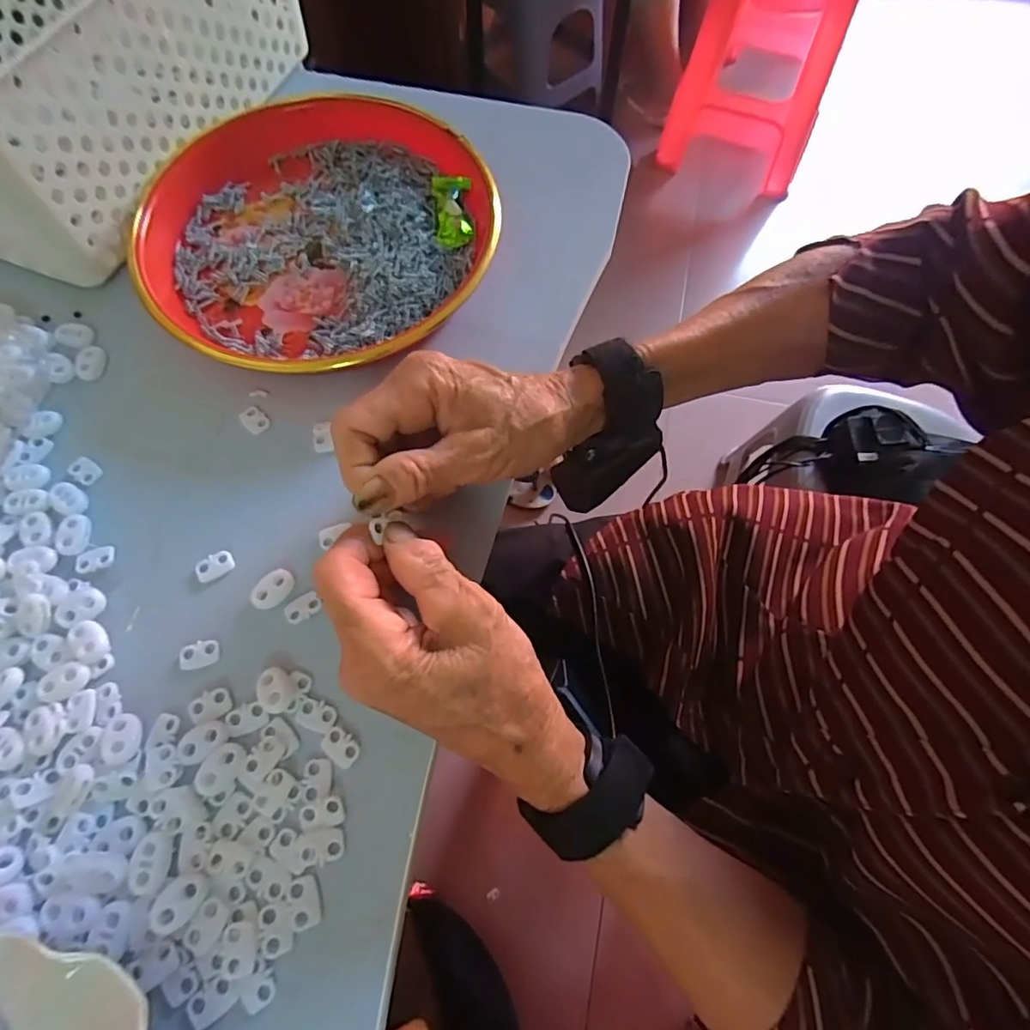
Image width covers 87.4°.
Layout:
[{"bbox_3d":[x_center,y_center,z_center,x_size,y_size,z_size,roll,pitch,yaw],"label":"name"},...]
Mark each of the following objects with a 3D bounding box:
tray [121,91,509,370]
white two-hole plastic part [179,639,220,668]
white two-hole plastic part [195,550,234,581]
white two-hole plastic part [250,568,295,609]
[{"bbox_3d":[-0.121,-0.177,0.339,0.212,0.030,0.206,-32,72,-12],"label":"tray"},{"bbox_3d":[-0.152,0.067,0.259,0.019,0.004,0.013,-7,68,-3],"label":"white two-hole plastic part"},{"bbox_3d":[-0.155,0.026,0.276,0.018,0.004,0.013,-33,72,-13],"label":"white two-hole plastic part"},{"bbox_3d":[-0.122,0.037,0.271,0.017,0.004,0.022,39,73,14],"label":"white two-hole plastic part"}]

